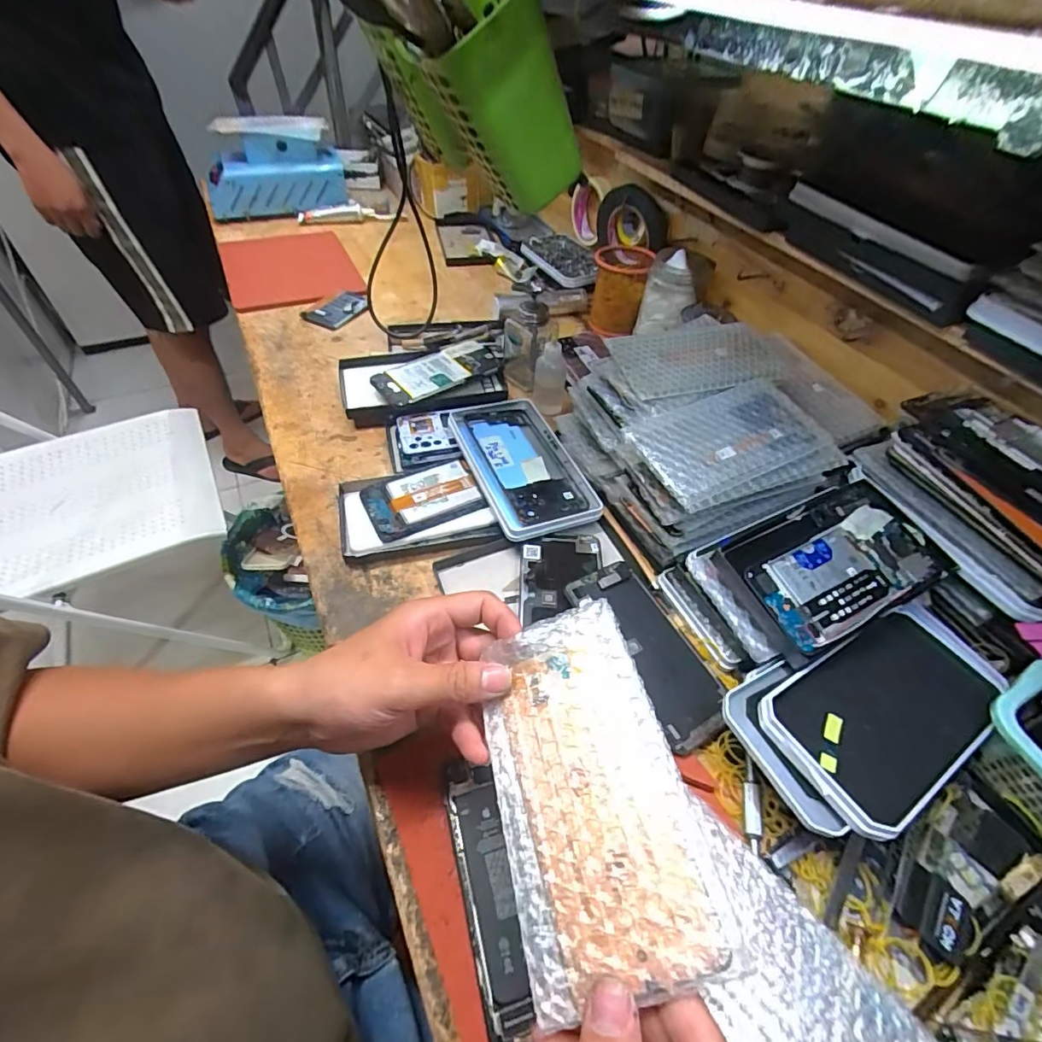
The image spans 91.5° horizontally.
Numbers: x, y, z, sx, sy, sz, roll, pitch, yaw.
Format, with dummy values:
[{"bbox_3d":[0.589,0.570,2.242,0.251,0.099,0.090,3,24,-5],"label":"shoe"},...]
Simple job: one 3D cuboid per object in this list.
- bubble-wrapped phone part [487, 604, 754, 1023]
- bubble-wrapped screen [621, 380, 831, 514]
[{"bbox_3d":[0.030,0.128,0.252,0.090,0.006,0.164,-24,52,8],"label":"bubble-wrapped phone part"},{"bbox_3d":[0.179,-0.073,0.440,0.166,0.009,0.094,-22,62,-18],"label":"bubble-wrapped screen"}]

